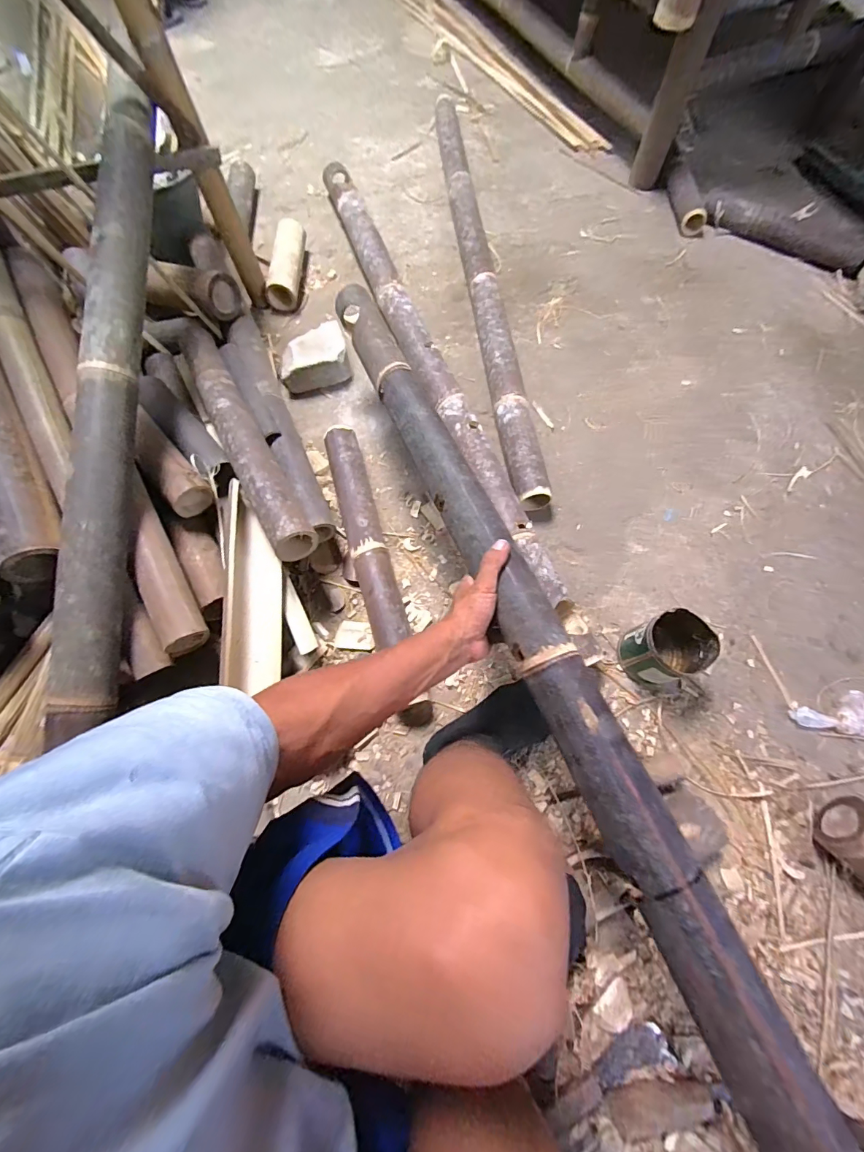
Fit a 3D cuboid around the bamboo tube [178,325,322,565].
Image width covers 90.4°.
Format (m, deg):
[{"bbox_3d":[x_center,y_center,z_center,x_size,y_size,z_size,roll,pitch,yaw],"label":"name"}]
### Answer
[{"bbox_3d":[-0.337,-0.254,0.743,0.076,0.081,0.542,-28,71,-12],"label":"bamboo tube"}]

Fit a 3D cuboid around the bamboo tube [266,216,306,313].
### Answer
[{"bbox_3d":[-0.352,-0.765,1.054,0.069,0.074,0.241,1,70,0],"label":"bamboo tube"}]

